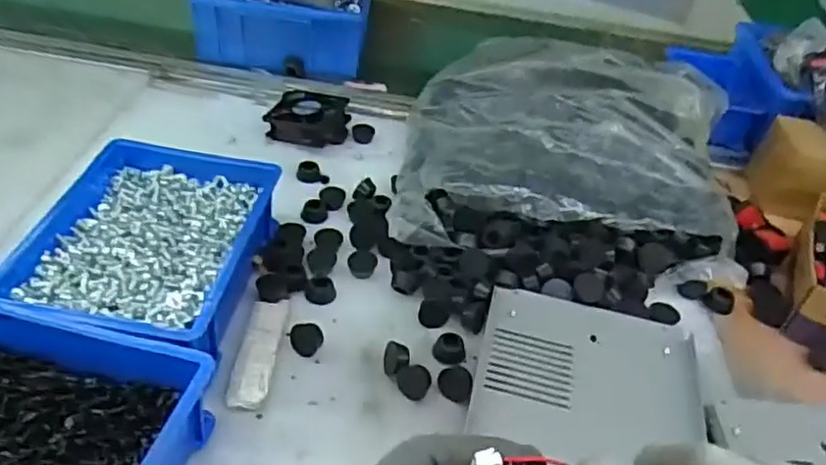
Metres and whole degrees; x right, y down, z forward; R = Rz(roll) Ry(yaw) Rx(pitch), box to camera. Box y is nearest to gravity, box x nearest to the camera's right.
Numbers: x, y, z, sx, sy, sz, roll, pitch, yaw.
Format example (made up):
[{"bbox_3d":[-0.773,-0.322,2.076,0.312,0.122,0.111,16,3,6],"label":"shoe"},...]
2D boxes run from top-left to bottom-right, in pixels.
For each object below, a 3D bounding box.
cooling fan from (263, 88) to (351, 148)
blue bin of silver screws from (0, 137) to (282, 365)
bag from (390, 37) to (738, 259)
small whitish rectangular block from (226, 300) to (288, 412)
[{"bbox_3d":[-0.108,-0.122,0.709,0.082,0.027,0.074,15,41,9],"label":"cooling fan"},{"bbox_3d":[-0.197,0.015,0.515,0.156,0.063,0.200,7,40,-2],"label":"blue bin of silver screws"},{"bbox_3d":[0.160,-0.095,0.673,0.321,0.086,0.323,9,40,0],"label":"bag"},{"bbox_3d":[-0.110,0.084,0.487,0.026,0.008,0.099,5,41,-2],"label":"small whitish rectangular block"}]

